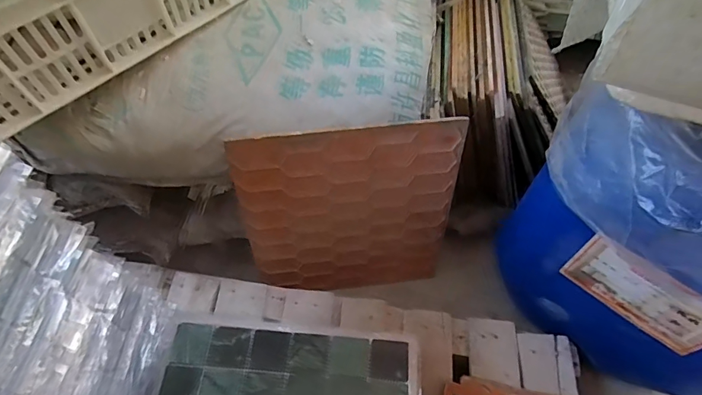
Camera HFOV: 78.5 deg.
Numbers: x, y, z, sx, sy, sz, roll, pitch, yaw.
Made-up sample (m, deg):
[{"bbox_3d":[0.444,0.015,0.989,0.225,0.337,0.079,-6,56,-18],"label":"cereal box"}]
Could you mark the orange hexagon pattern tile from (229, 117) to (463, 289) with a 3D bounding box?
[{"bbox_3d":[-0.002,0.040,0.726,0.333,0.387,0.012,-5,46,-4],"label":"orange hexagon pattern tile"}]

